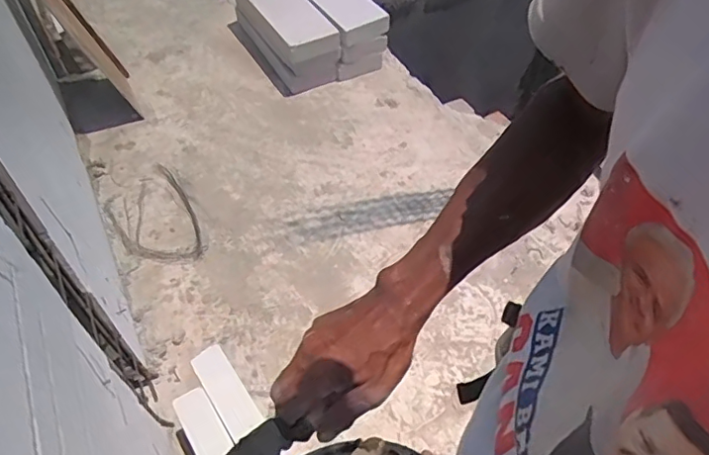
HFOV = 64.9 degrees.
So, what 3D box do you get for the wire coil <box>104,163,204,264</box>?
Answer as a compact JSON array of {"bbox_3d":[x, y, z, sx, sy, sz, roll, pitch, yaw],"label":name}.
[{"bbox_3d":[-0.636,-0.030,1.786,0.235,0.046,0.424,-30,56,-18],"label":"wire coil"}]

